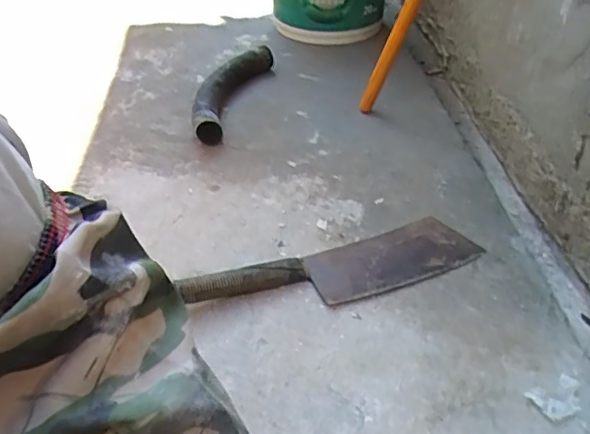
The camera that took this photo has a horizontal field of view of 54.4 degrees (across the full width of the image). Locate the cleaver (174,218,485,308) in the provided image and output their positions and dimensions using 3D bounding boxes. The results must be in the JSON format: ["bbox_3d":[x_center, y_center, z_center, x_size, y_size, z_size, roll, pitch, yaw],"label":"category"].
[{"bbox_3d":[0.054,0.067,0.730,0.383,0.027,0.094,-14,42,-16],"label":"cleaver"}]

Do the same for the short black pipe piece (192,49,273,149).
[{"bbox_3d":[-0.122,-0.239,1.087,0.083,0.058,0.312,12,41,15],"label":"short black pipe piece"}]

